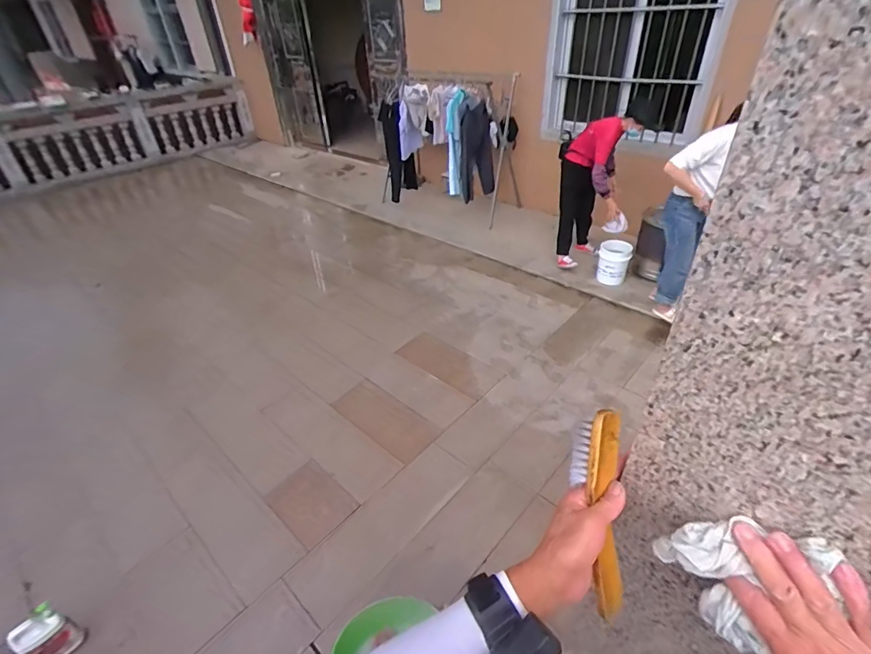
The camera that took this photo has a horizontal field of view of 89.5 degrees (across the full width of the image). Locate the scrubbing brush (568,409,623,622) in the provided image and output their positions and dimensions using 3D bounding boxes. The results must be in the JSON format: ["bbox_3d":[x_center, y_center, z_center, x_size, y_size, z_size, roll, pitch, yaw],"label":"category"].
[{"bbox_3d":[0.166,0.185,0.437,0.049,0.201,0.027,-5,1,-2],"label":"scrubbing brush"}]

